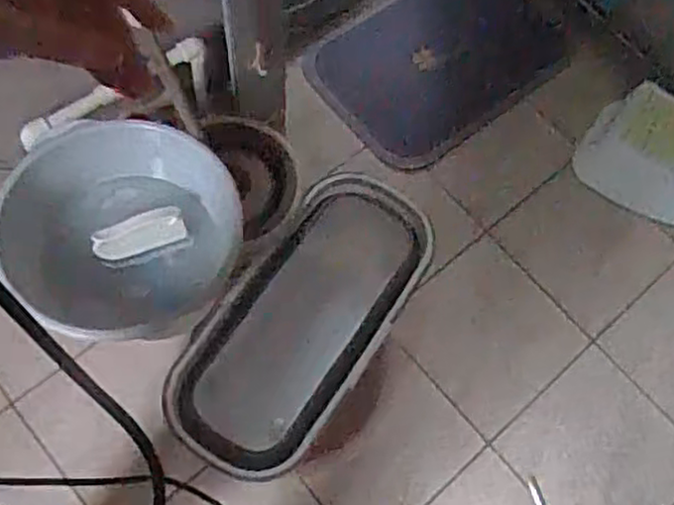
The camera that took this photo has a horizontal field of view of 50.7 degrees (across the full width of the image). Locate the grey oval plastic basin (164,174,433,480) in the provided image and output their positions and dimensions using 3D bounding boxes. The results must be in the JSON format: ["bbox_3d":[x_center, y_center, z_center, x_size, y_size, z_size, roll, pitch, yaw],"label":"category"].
[{"bbox_3d":[-0.044,0.126,1.287,0.274,0.167,0.573,30,70,11],"label":"grey oval plastic basin"}]

